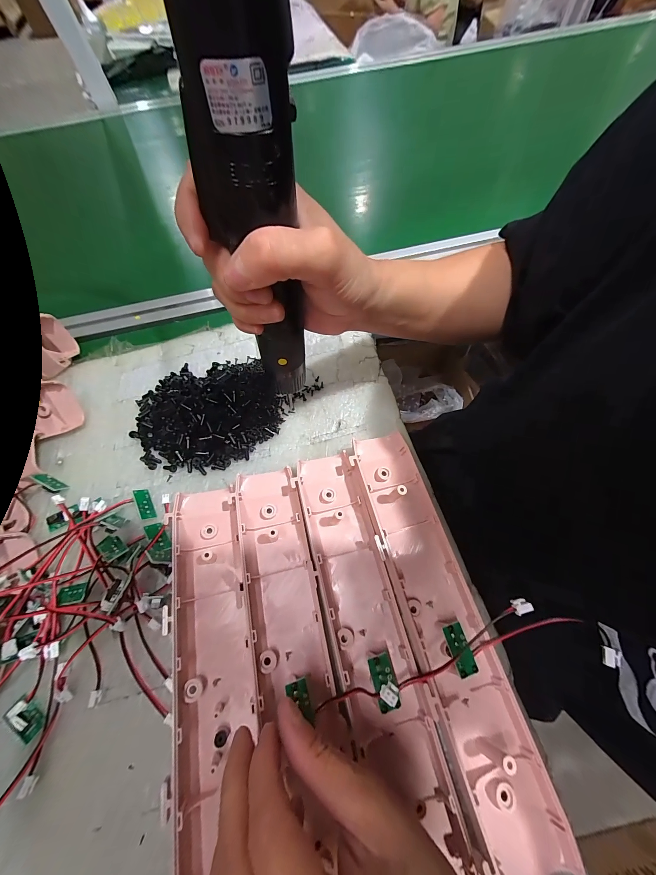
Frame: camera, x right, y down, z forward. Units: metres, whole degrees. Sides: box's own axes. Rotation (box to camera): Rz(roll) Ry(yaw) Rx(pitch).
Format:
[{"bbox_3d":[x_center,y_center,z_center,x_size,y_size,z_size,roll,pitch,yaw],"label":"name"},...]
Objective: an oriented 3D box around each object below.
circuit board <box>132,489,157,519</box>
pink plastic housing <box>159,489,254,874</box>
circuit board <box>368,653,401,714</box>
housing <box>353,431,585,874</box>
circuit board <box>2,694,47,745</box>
[{"bbox_3d":[-0.165,0.060,0.262,0.013,0.004,0.029,-4,57,-51],"label":"circuit board"},{"bbox_3d":[-0.082,0.171,0.203,0.059,0.030,0.274,-9,64,-2],"label":"pink plastic housing"},{"bbox_3d":[0.038,0.160,0.190,0.017,0.005,0.029,-3,61,-20],"label":"circuit board"},{"bbox_3d":[0.083,0.118,0.213,0.053,0.018,0.271,-15,66,-4],"label":"housing"},{"bbox_3d":[-0.214,0.198,0.204,0.027,0.009,0.015,29,71,15],"label":"circuit board"}]

